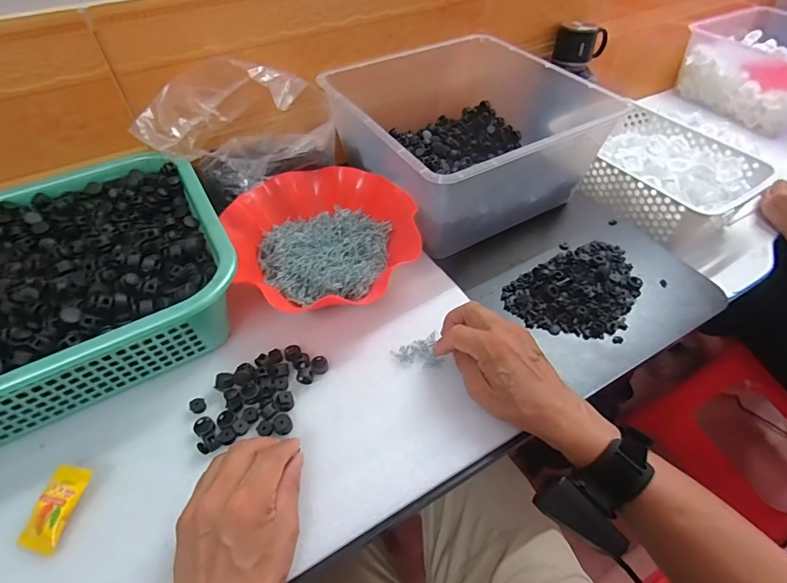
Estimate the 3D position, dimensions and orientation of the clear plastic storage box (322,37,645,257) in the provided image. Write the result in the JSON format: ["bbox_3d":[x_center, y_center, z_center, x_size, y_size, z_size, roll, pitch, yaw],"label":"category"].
[{"bbox_3d":[0.084,-0.233,0.587,0.292,0.127,0.303,-26,54,-21],"label":"clear plastic storage box"}]

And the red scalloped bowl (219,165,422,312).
[{"bbox_3d":[-0.083,-0.066,0.500,0.214,0.049,0.210,-2,55,-5],"label":"red scalloped bowl"}]

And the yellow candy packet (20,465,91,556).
[{"bbox_3d":[-0.266,0.171,0.337,0.027,0.014,0.060,8,50,6],"label":"yellow candy packet"}]

